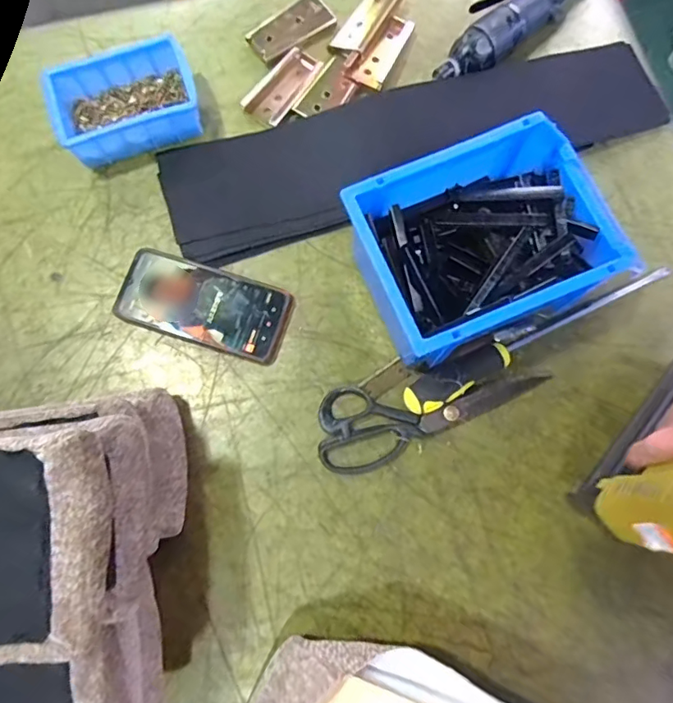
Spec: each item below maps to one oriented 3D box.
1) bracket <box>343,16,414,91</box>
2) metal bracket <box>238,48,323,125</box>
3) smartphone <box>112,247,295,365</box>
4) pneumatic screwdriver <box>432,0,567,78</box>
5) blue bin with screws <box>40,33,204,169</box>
[{"bbox_3d":[0.051,-0.333,0.570,0.038,0.019,0.097,28,80,6],"label":"bracket"},{"bbox_3d":[-0.058,-0.293,0.566,0.043,0.016,0.096,30,80,6],"label":"metal bracket"},{"bbox_3d":[-0.132,-0.047,0.511,0.169,0.016,0.077,18,79,4],"label":"smartphone"},{"bbox_3d":[0.203,-0.375,0.564,0.257,0.042,0.071,-39,80,-7],"label":"pneumatic screwdriver"},{"bbox_3d":[-0.217,-0.256,0.538,0.145,0.052,0.096,-21,79,-4],"label":"blue bin with screws"}]

